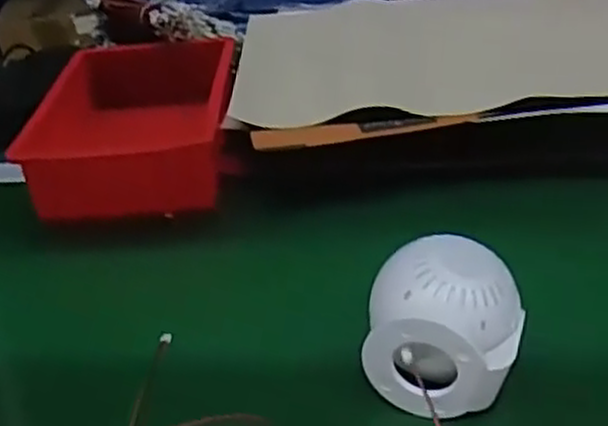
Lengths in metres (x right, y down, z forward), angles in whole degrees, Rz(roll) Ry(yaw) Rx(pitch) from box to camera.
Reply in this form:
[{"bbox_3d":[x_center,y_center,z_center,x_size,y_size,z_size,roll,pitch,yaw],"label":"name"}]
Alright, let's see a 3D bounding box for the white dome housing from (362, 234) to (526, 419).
[{"bbox_3d":[0.101,0.075,0.563,0.103,0.093,0.099,2,33,16],"label":"white dome housing"}]

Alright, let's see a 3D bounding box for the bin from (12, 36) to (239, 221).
[{"bbox_3d":[-0.187,-0.095,0.873,0.201,0.087,0.261,-7,32,1],"label":"bin"}]

